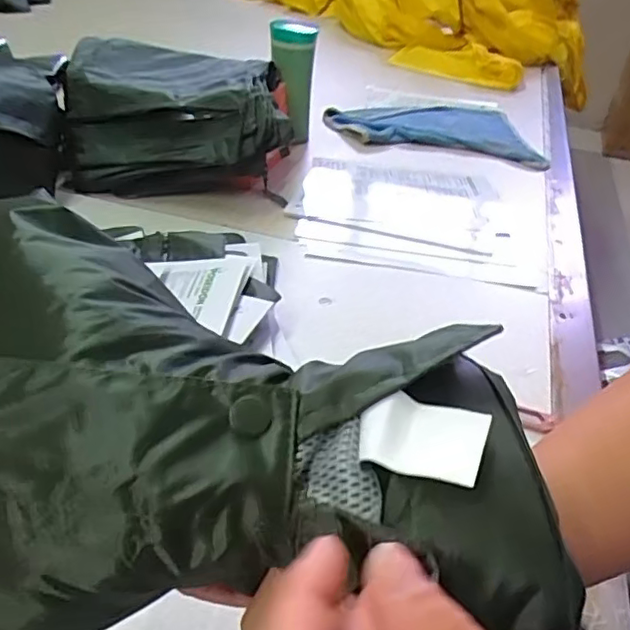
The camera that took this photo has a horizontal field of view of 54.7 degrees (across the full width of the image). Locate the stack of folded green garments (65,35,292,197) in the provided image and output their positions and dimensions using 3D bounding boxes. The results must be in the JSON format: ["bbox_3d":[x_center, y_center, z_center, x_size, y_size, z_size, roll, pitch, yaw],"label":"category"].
[{"bbox_3d":[-0.195,-0.280,0.887,0.308,0.143,0.246,4,37,-3],"label":"stack of folded green garments"}]

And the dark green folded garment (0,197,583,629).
[{"bbox_3d":[-0.048,0.043,0.234,0.254,0.094,0.171,5,37,-3],"label":"dark green folded garment"}]

